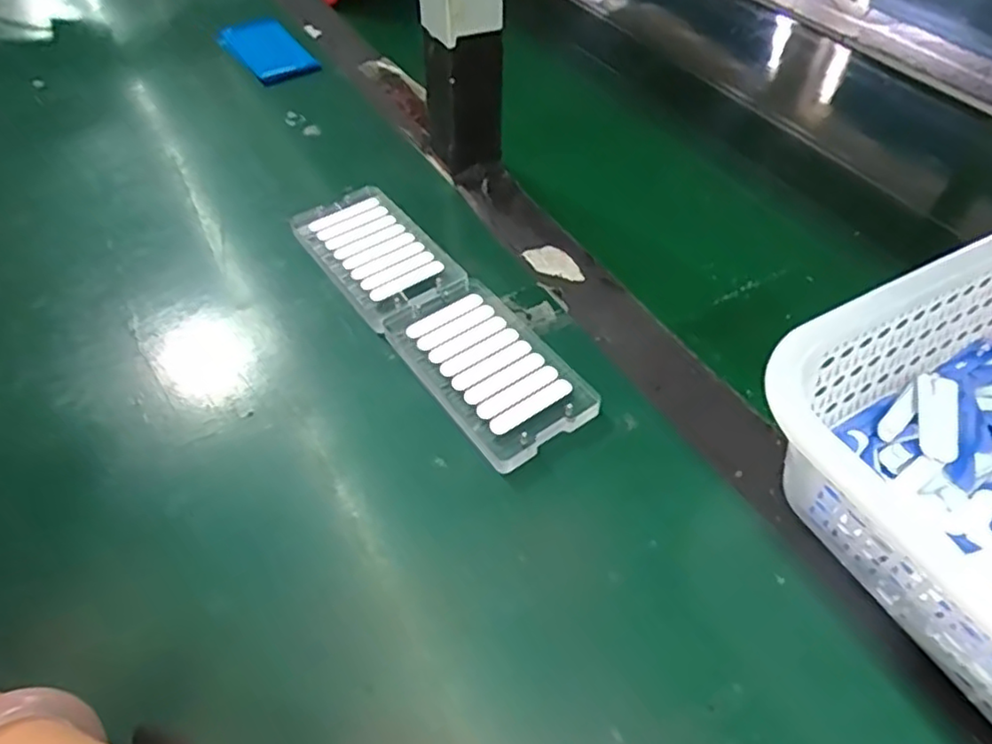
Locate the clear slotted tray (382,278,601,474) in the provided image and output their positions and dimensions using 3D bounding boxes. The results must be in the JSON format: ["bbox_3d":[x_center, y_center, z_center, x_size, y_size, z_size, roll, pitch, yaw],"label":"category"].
[{"bbox_3d":[-0.006,-0.006,0.374,0.068,0.011,0.125,-29,57,-23],"label":"clear slotted tray"}]

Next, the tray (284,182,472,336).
[{"bbox_3d":[-0.081,-0.080,0.442,0.068,0.008,0.141,-37,58,-11],"label":"tray"}]

